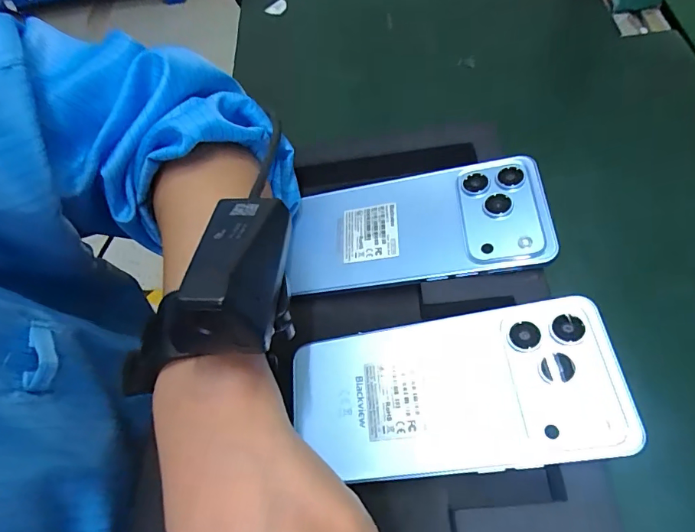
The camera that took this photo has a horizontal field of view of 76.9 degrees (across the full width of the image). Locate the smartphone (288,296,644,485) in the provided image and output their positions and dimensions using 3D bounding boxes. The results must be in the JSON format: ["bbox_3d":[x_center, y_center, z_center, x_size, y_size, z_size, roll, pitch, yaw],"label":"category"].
[{"bbox_3d":[0.049,0.063,0.221,0.158,0.006,0.076,-10,61,15],"label":"smartphone"}]

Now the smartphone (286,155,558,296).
[{"bbox_3d":[0.040,-0.025,0.274,0.155,0.007,0.076,-8,60,16],"label":"smartphone"}]

